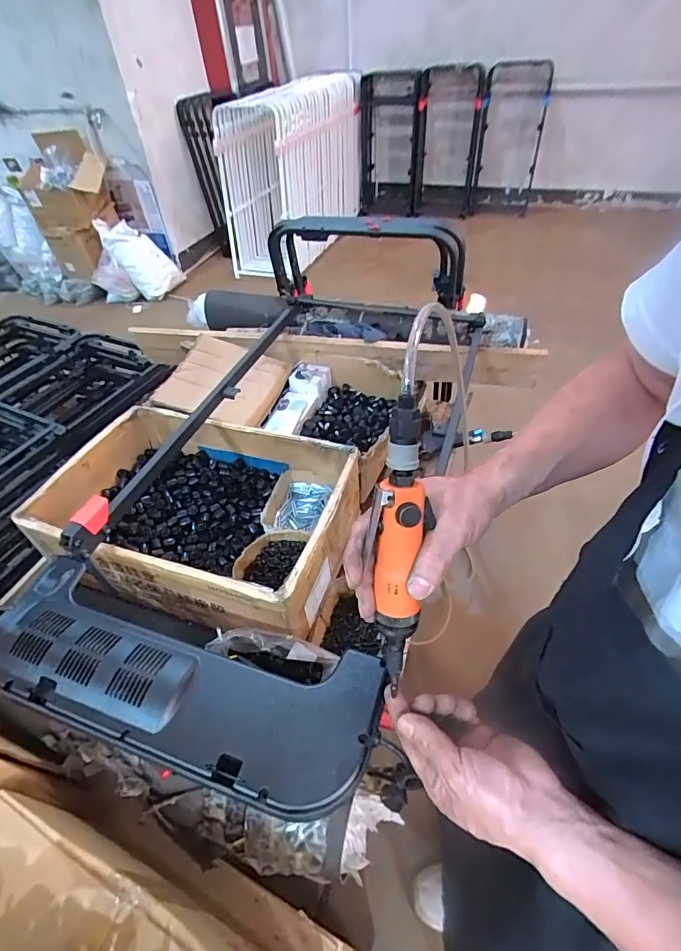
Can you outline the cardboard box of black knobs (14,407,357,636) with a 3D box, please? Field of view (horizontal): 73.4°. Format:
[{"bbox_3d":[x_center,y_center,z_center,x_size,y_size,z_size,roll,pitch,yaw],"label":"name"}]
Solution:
[{"bbox_3d":[-0.259,0.062,0.854,0.537,0.171,0.352,14,48,18],"label":"cardboard box of black knobs"}]

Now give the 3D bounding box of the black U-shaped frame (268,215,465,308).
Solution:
[{"bbox_3d":[0.062,-0.551,1.194,0.512,0.217,0.123,12,48,16],"label":"black U-shaped frame"}]

